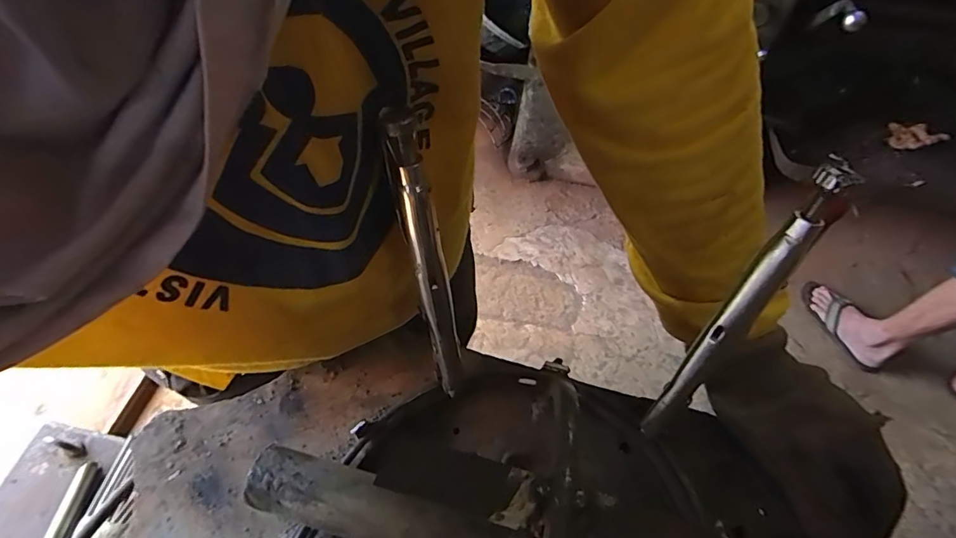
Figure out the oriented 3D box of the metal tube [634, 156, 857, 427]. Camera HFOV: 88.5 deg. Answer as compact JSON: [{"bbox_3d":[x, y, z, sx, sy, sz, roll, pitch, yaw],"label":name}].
[{"bbox_3d":[0.116,0.025,0.226,0.013,0.160,0.009,30,37,16],"label":"metal tube"}]

